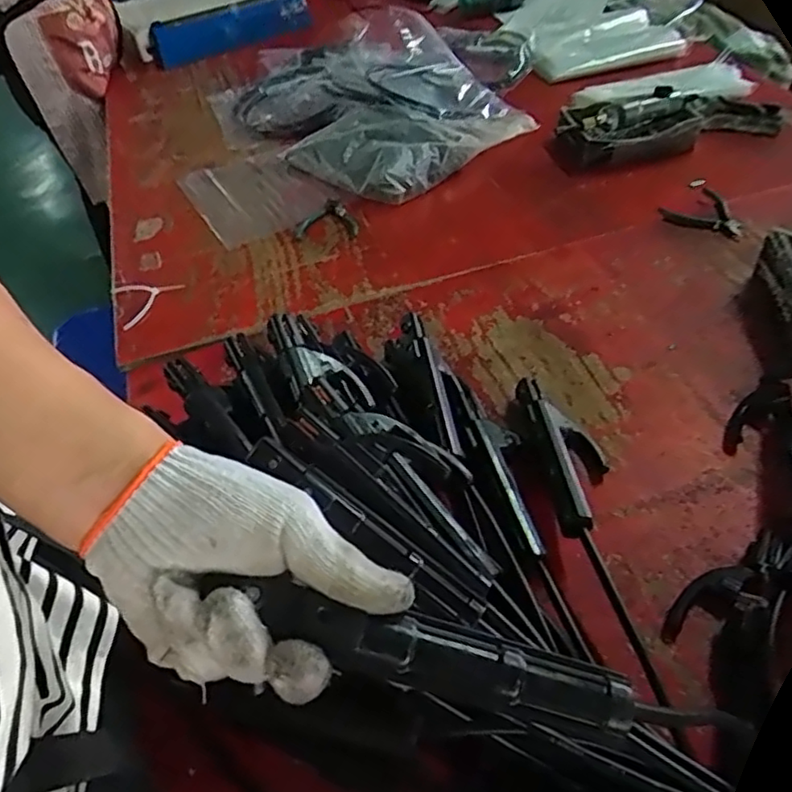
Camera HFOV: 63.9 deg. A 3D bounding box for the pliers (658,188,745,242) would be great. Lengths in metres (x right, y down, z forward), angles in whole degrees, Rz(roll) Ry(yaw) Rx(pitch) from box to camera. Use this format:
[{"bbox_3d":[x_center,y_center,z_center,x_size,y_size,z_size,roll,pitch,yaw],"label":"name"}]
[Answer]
[{"bbox_3d":[0.449,-0.270,0.929,0.115,0.023,0.115,17,51,20],"label":"pliers"}]

